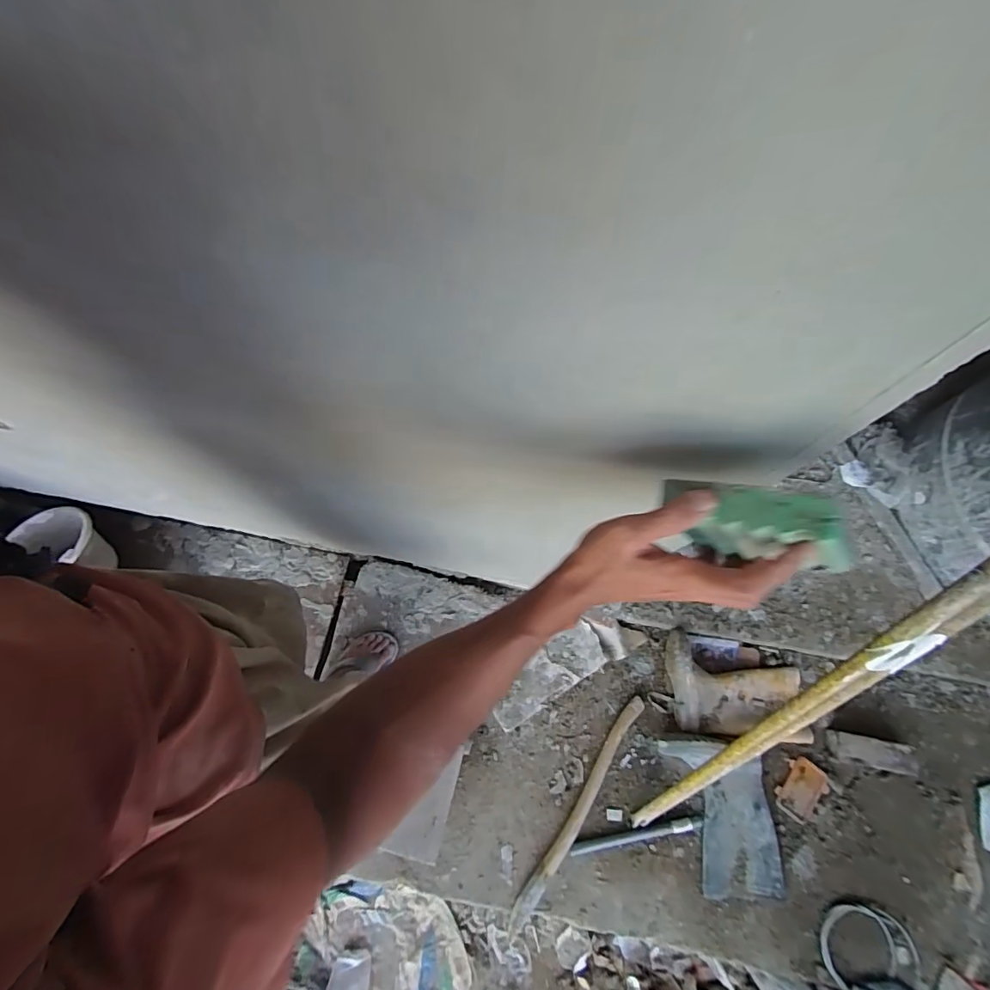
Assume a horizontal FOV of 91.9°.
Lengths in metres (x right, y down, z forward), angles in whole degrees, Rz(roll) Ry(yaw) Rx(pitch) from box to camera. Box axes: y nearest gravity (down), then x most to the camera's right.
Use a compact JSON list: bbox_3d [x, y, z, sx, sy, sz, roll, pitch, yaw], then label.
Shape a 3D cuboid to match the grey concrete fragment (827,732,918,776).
[{"bbox_3d":[0.986,0.673,1.252,0.218,0.061,0.072,12,70,4],"label":"grey concrete fragment"}]

